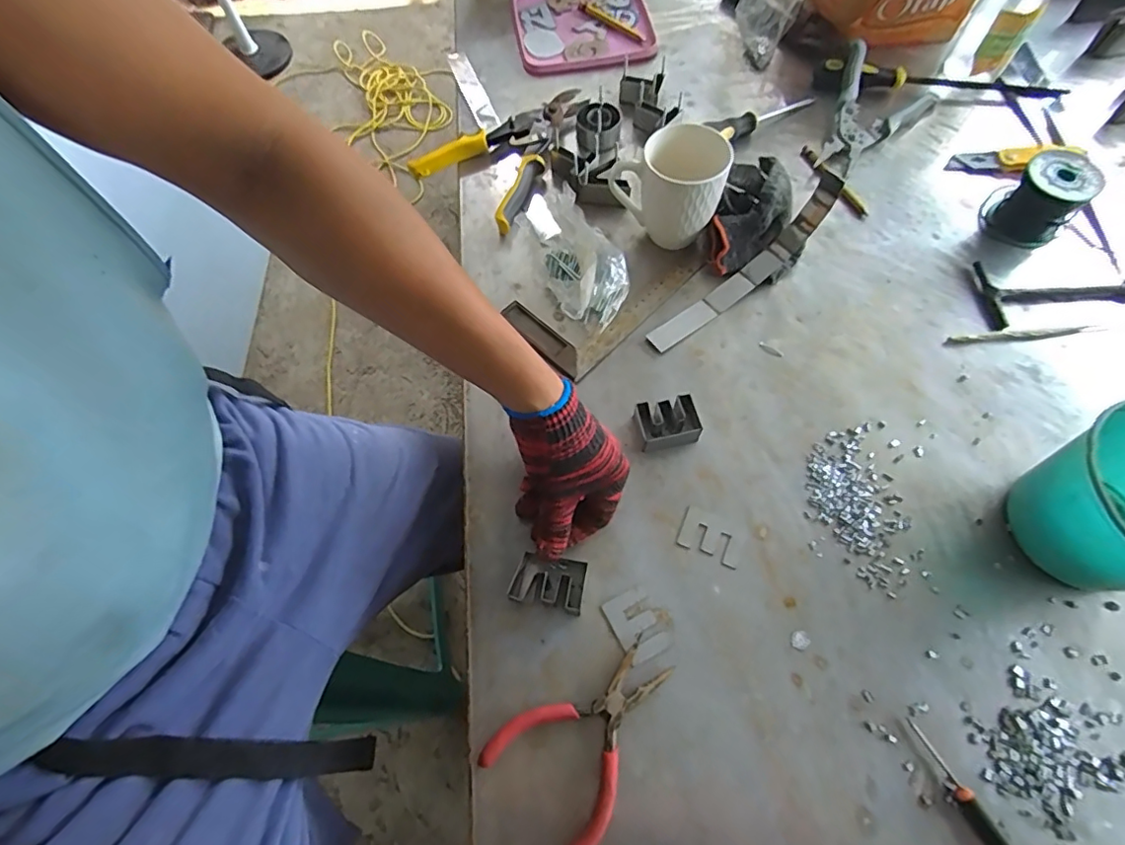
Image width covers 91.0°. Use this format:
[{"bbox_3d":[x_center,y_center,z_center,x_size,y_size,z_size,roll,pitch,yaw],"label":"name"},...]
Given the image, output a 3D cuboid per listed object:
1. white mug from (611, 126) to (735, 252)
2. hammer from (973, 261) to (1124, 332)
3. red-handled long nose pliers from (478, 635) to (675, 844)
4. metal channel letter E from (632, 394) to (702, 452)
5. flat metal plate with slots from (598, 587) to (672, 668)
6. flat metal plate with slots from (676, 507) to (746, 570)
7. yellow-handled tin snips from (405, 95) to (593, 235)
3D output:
[{"bbox_3d":[0.113,-0.244,0.579,0.108,0.112,0.076,33,71,16],"label":"white mug"},{"bbox_3d":[0.540,-0.146,0.570,0.231,0.012,0.075,-9,65,-2],"label":"hammer"},{"bbox_3d":[0.022,0.230,0.412,0.141,0.015,0.096,-42,70,-16],"label":"red-handled long nose pliers"},{"bbox_3d":[0.097,0.000,0.509,0.052,0.027,0.037,-12,65,-3],"label":"metal channel letter E"},{"bbox_3d":[0.059,0.165,0.450,0.036,0.004,0.053,-25,62,-14],"label":"flat metal plate with slots"},{"bbox_3d":[0.129,0.100,0.478,0.054,0.004,0.033,23,74,10],"label":"flat metal plate with slots"},{"bbox_3d":[-0.062,-0.338,0.676,0.156,0.031,0.209,35,71,17],"label":"yellow-handled tin snips"}]

